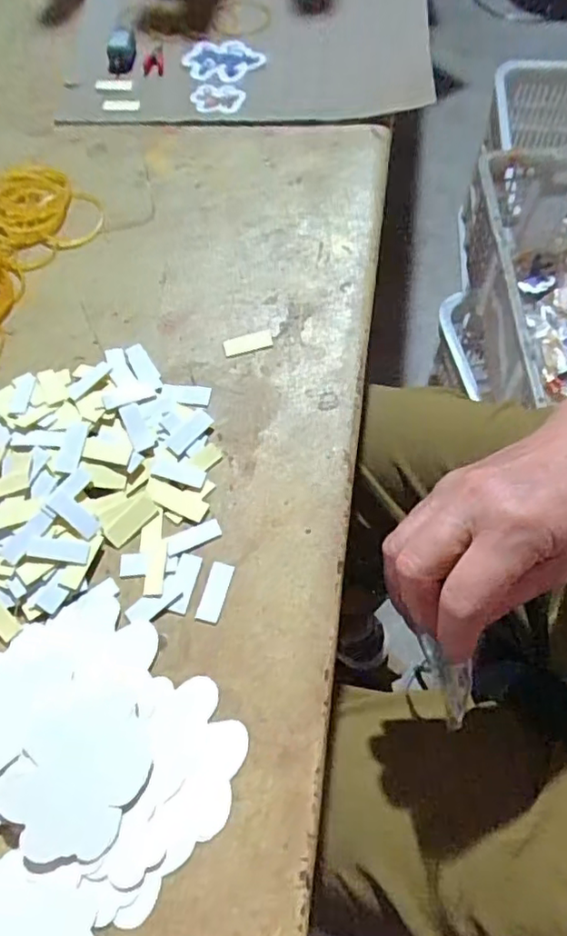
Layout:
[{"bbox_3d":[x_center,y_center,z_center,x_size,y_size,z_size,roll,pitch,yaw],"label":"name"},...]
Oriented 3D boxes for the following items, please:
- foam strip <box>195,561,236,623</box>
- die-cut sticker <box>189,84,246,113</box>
[{"bbox_3d":[-0.033,0.060,0.295,0.011,0.004,0.029,15,64,6],"label":"foam strip"},{"bbox_3d":[-0.047,-0.264,0.432,0.038,0.004,0.022,6,86,6],"label":"die-cut sticker"}]

